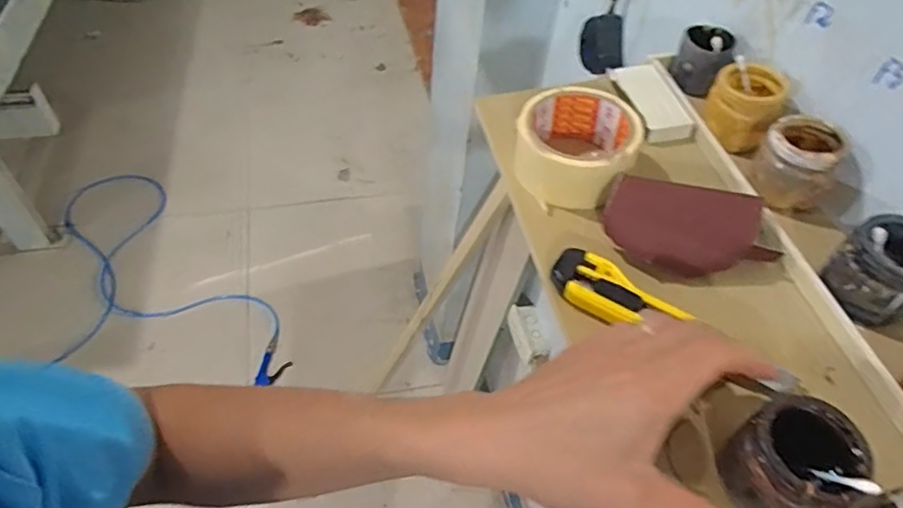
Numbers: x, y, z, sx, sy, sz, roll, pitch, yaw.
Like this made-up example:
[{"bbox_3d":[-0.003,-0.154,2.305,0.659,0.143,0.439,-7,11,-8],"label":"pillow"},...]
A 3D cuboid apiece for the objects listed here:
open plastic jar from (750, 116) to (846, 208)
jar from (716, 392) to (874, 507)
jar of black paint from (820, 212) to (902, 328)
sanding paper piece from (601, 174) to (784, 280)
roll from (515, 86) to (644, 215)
[{"bbox_3d":[0.267,-0.072,0.448,0.056,0.050,0.059,27,53,16],"label":"open plastic jar"},{"bbox_3d":[0.178,0.111,0.303,0.048,0.056,0.054,-19,55,-20],"label":"jar"},{"bbox_3d":[0.285,0.008,0.381,0.054,0.062,0.052,3,50,-3],"label":"jar of black paint"},{"bbox_3d":[0.168,-0.017,0.414,0.115,0.021,0.062,11,94,6],"label":"sanding paper piece"},{"bbox_3d":[0.099,-0.086,0.466,0.089,0.053,0.093,3,50,-3],"label":"roll"}]

